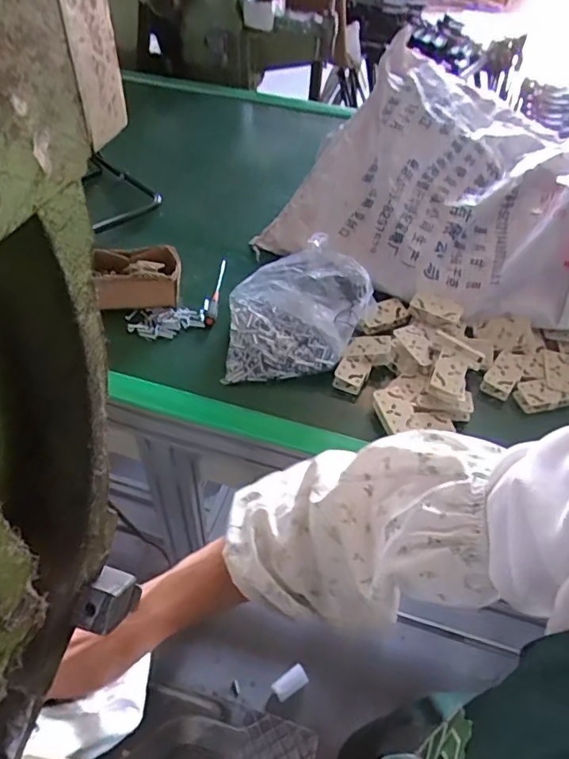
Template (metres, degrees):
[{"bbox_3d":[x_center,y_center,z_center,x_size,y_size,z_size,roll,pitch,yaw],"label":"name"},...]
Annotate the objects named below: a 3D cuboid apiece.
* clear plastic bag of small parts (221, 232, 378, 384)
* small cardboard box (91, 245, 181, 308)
[{"bbox_3d":[0.016,-0.110,0.818,0.204,0.106,0.203,0,49,-4],"label":"clear plastic bag of small parts"},{"bbox_3d":[-0.241,-0.169,0.895,0.139,0.068,0.099,-2,49,-6],"label":"small cardboard box"}]

